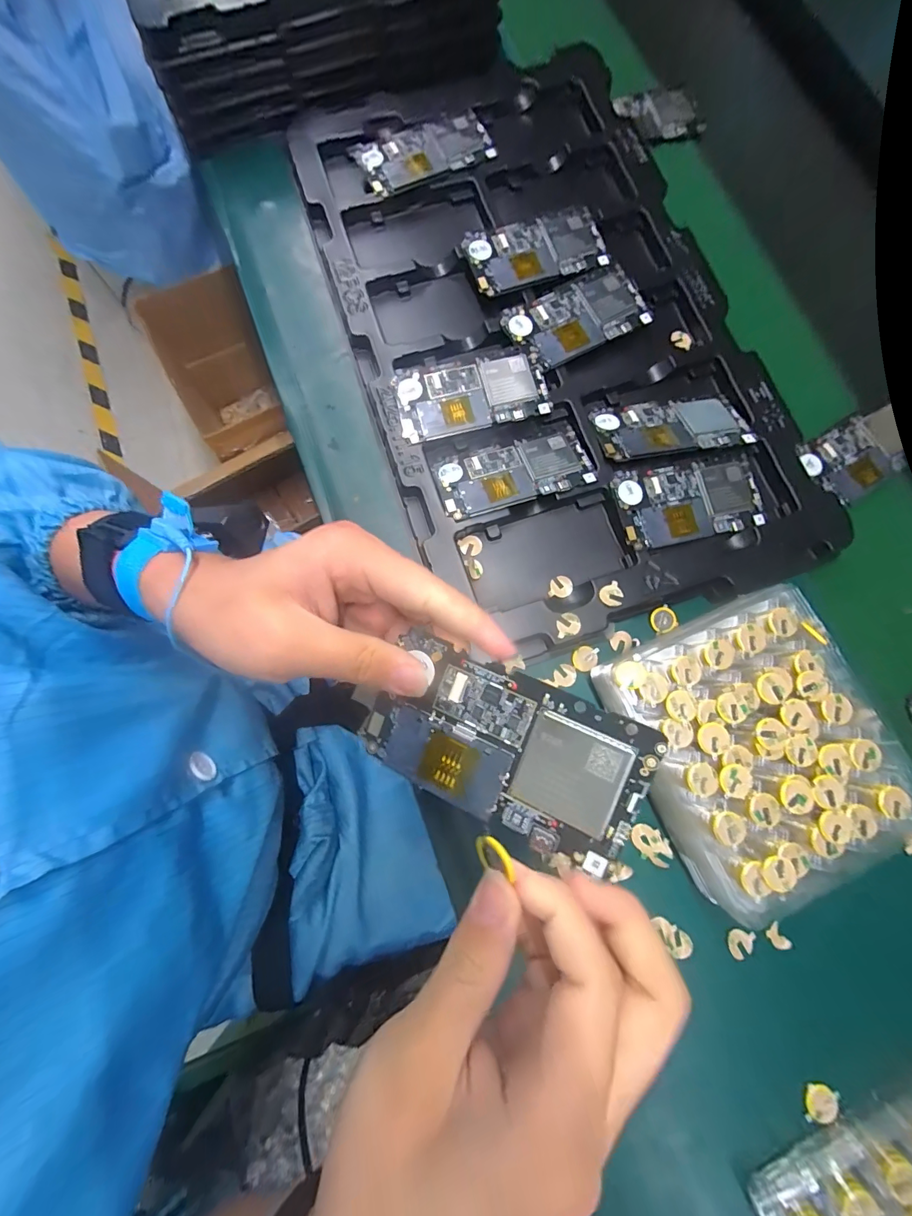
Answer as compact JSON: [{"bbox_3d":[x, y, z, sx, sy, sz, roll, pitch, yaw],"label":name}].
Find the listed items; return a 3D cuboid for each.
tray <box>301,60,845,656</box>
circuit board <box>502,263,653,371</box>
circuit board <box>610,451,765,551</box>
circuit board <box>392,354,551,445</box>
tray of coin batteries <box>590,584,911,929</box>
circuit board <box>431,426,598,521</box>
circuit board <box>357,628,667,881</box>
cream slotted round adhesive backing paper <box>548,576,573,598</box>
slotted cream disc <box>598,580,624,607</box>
[{"bbox_3d":[0.078,-0.252,0.395,0.329,0.035,0.549,-18,80,-4],"label":"tray"},{"bbox_3d":[0.108,-0.258,0.383,0.121,0.004,0.064,-28,81,-6],"label":"circuit board"},{"bbox_3d":[0.193,-0.088,0.351,0.123,0.008,0.064,-13,80,-3],"label":"circuit board"},{"bbox_3d":[0.012,-0.182,0.369,0.125,0.011,0.067,-14,80,-4],"label":"circuit board"},{"bbox_3d":[0.201,0.094,0.302,0.152,0.059,0.180,-27,81,-6],"label":"tray of coin batteries"},{"bbox_3d":[0.047,-0.112,0.353,0.122,0.007,0.057,-16,80,-4],"label":"circuit board"},{"bbox_3d":[0.019,0.063,0.195,0.124,0.004,0.067,22,93,16],"label":"circuit board"},{"bbox_3d":[0.084,-0.016,0.348,0.018,0.004,0.018,0,79,-1],"label":"cream slotted round adhesive backing paper"},{"bbox_3d":[0.120,-0.009,0.335,0.019,0.007,0.018,0,79,-1],"label":"slotted cream disc"}]

